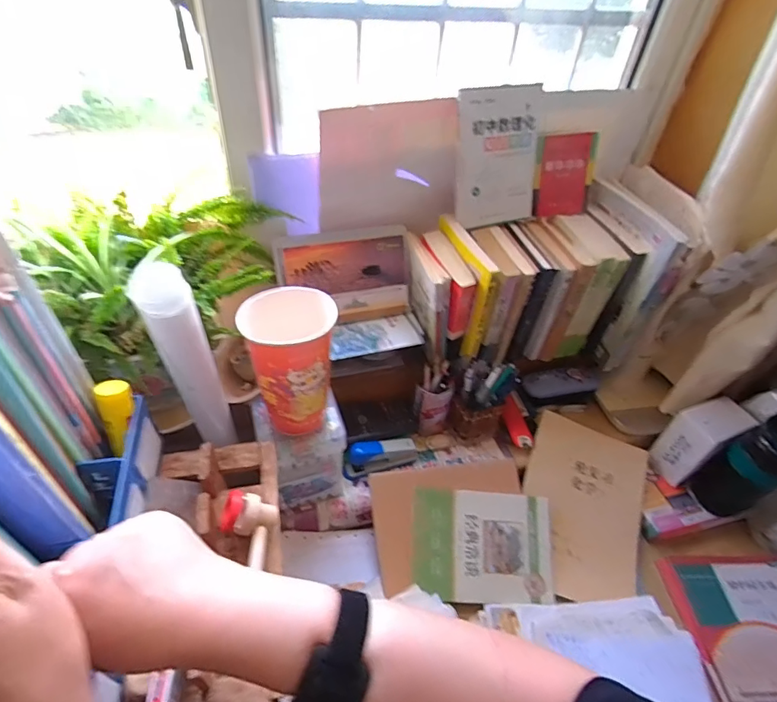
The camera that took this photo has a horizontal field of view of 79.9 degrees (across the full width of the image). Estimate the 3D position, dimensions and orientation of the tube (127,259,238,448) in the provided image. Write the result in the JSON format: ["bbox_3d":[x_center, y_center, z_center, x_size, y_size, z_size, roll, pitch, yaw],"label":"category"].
[{"bbox_3d":[-0.240,0.032,0.571,0.058,0.309,0.042,-13,48,-19],"label":"tube"}]

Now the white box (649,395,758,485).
[{"bbox_3d":[0.561,0.158,0.834,0.108,0.146,0.078,-15,49,-20],"label":"white box"}]

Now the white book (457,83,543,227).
[{"bbox_3d":[0.178,-0.308,0.745,0.152,0.200,0.013,-13,27,-19],"label":"white book"}]

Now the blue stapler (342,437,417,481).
[{"bbox_3d":[-0.014,0.173,0.783,0.128,0.054,0.052,-15,49,-20],"label":"blue stapler"}]

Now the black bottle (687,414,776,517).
[{"bbox_3d":[0.593,0.198,0.768,0.060,0.264,0.075,-15,49,-21],"label":"black bottle"}]

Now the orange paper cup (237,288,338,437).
[{"bbox_3d":[-0.123,0.020,0.601,0.107,0.183,0.092,-15,49,-20],"label":"orange paper cup"}]

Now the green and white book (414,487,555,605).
[{"bbox_3d":[0.152,0.308,0.735,0.231,0.020,0.157,9,67,-10],"label":"green and white book"}]

